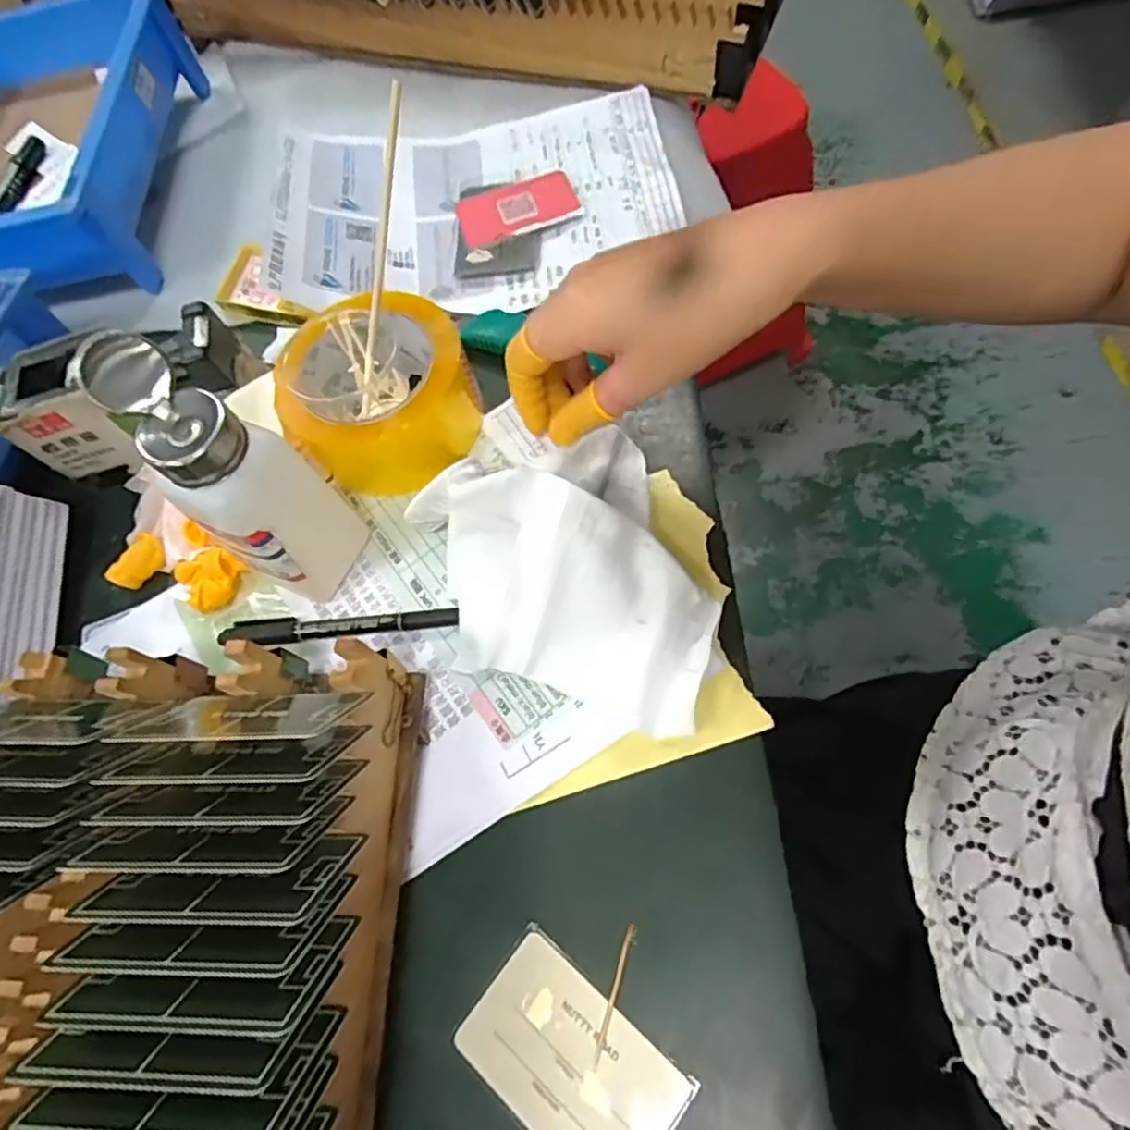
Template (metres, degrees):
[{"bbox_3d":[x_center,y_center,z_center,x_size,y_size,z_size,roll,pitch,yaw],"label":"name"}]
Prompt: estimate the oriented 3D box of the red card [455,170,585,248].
[{"bbox_3d":[-0.035,-0.262,0.484,0.087,0.008,0.056,-20,63,-1],"label":"red card"}]

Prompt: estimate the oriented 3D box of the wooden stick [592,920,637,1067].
[{"bbox_3d":[0.021,0.179,0.277,0.004,0.004,0.053,15,68,16],"label":"wooden stick"}]

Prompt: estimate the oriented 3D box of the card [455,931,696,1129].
[{"bbox_3d":[0.002,0.201,0.269,0.085,0.004,0.053,34,73,22],"label":"card"}]

